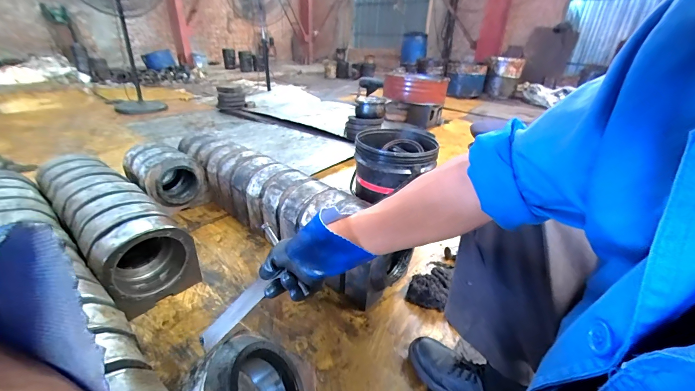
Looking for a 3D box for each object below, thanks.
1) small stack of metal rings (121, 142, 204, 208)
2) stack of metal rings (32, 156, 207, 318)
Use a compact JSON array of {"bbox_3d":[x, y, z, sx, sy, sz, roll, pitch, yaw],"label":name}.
[{"bbox_3d":[-0.808,-0.099,1.347,0.306,0.200,0.238,23,33,34],"label":"small stack of metal rings"},{"bbox_3d":[-0.831,0.080,1.036,0.814,0.246,0.222,21,33,32],"label":"stack of metal rings"}]

